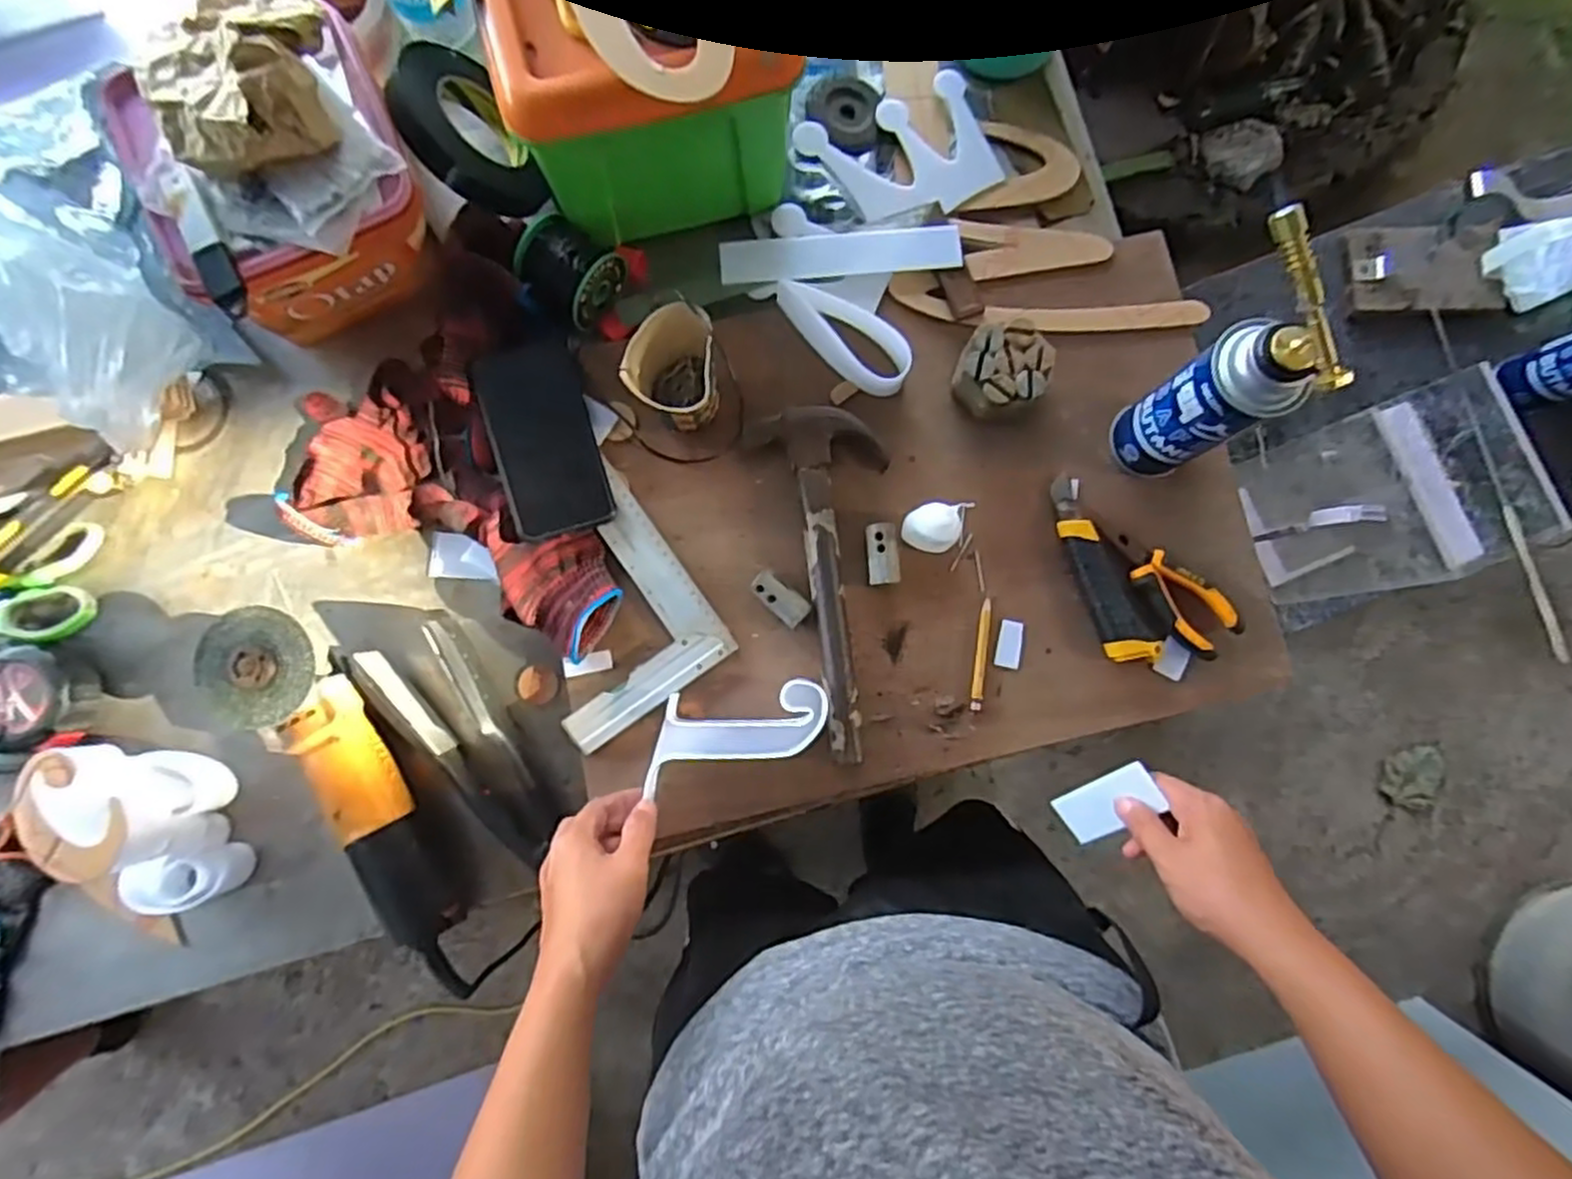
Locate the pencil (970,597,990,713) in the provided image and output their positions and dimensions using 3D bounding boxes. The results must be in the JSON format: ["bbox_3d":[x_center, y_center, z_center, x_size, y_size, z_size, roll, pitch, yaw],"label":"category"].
[{"bbox_3d":[0.164,0.055,0.631,0.010,0.004,0.092,9,85,-1],"label":"pencil"}]

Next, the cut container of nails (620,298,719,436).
[{"bbox_3d":[-0.084,-0.171,0.603,0.069,0.082,0.079,19,85,0],"label":"cut container of nails"}]

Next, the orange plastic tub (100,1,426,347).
[{"bbox_3d":[-0.388,-0.315,0.602,0.186,0.117,0.188,-25,86,-3],"label":"orange plastic tub"}]

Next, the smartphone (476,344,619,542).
[{"bbox_3d":[-0.200,-0.123,0.623,0.081,0.009,0.155,-16,85,-8],"label":"smartphone"}]

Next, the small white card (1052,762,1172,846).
[{"bbox_3d":[0.244,0.164,0.574,0.005,0.088,0.038,-7,62,-38],"label":"small white card"}]

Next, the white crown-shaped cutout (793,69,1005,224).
[{"bbox_3d":[0.107,-0.390,0.681,0.164,0.009,0.121,-25,84,-5],"label":"white crown-shaped cutout"}]

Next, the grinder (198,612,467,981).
[{"bbox_3d":[-0.326,0.163,0.580,0.081,0.085,0.324,-30,87,-4],"label":"grinder"}]

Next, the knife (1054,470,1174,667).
[{"bbox_3d":[0.261,-0.015,0.630,0.042,0.022,0.165,-25,86,-3],"label":"knife"}]

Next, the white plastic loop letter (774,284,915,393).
[{"bbox_3d":[0.046,-0.214,0.641,0.133,0.033,0.049,33,85,1],"label":"white plastic loop letter"}]

